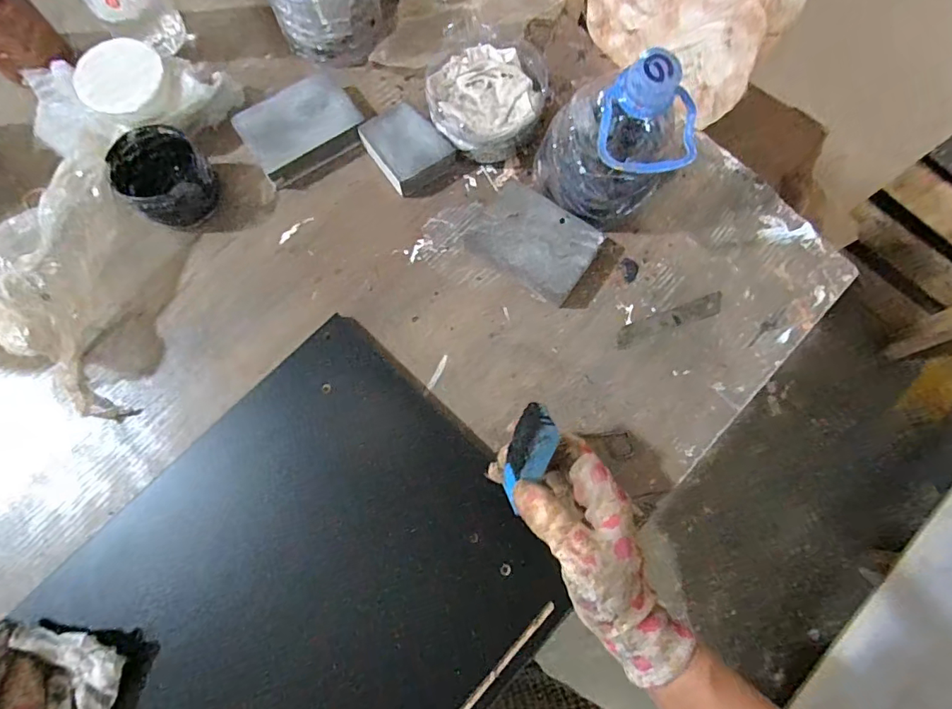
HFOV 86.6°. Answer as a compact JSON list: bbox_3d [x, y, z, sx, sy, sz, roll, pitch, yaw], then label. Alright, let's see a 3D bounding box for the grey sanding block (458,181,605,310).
[{"bbox_3d":[0.049,-0.093,0.425,0.095,0.025,0.071,35,78,8],"label":"grey sanding block"}]

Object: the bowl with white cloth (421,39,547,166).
[{"bbox_3d":[0.010,-0.226,0.450,0.101,0.042,0.109,16,76,3],"label":"bowl with white cloth"}]

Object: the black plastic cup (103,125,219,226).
[{"bbox_3d":[-0.257,-0.147,0.424,0.072,0.048,0.066,0,75,-1],"label":"black plastic cup"}]

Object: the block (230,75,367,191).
[{"bbox_3d":[-0.153,-0.200,0.449,0.097,0.029,0.066,-29,78,-8],"label":"block"}]

